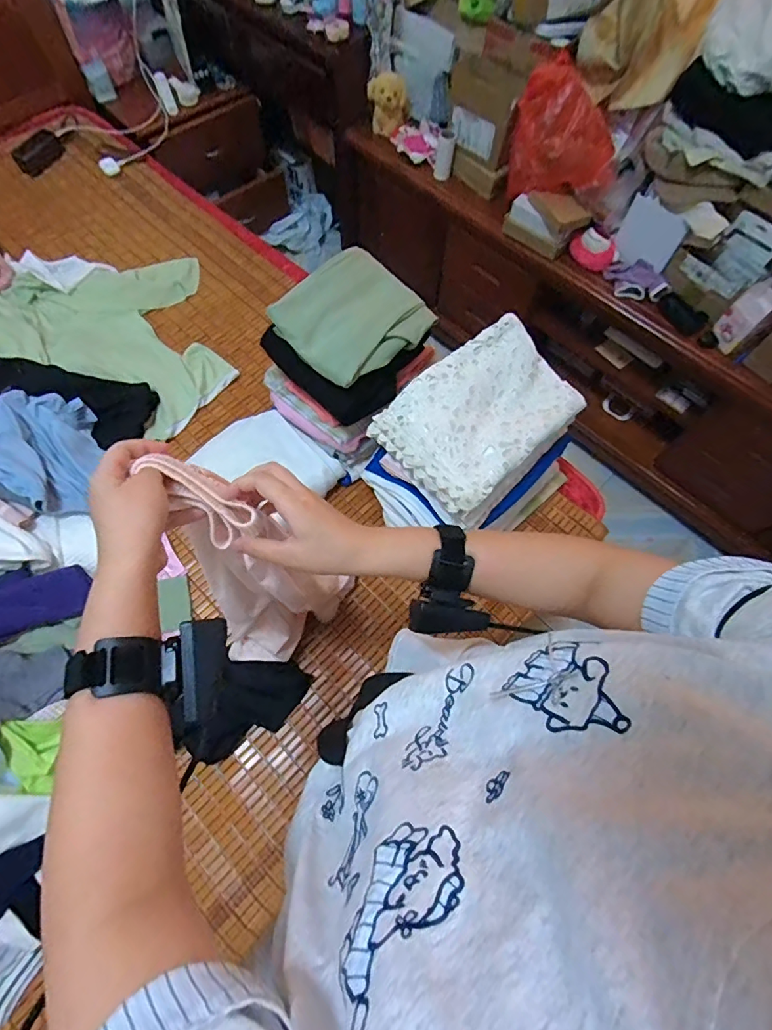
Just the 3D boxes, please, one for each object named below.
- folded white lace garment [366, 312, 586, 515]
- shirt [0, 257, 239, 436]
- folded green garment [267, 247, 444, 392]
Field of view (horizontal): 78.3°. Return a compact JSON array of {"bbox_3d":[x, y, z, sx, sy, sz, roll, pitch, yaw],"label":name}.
[{"bbox_3d":[0.158,-0.164,0.765,0.307,0.071,0.222,-37,73,-16],"label":"folded white lace garment"},{"bbox_3d":[-0.651,-0.487,1.081,0.676,0.122,0.474,22,68,7],"label":"shirt"},{"bbox_3d":[-0.051,-0.329,0.777,0.217,0.069,0.187,-39,74,-16],"label":"folded green garment"}]

